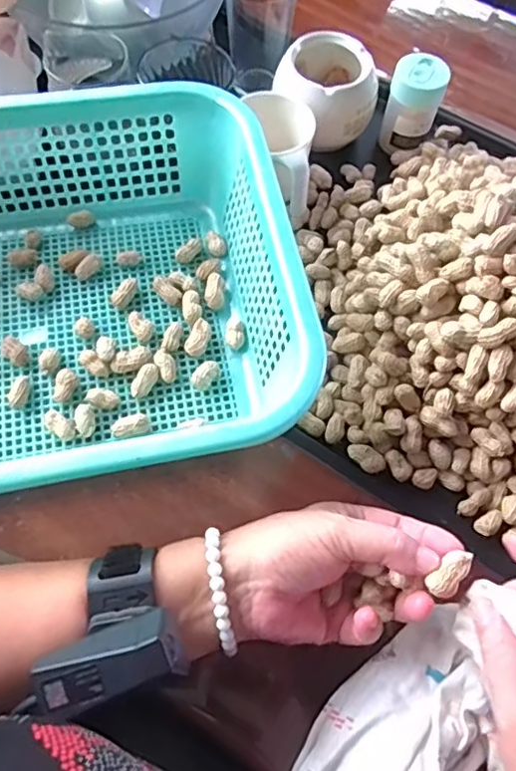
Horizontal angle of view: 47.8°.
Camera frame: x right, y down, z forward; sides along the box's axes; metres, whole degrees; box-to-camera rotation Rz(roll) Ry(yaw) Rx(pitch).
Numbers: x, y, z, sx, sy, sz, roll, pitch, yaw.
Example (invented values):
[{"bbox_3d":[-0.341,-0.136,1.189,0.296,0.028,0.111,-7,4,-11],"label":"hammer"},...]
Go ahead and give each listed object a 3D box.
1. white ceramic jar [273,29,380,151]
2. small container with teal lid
[{"bbox_3d":[0.065,-0.281,0.563,0.091,0.072,0.107,-27,69,-14],"label":"white ceramic jar"},{"bbox_3d":[0.147,-0.263,0.556,0.047,0.083,0.043,18,65,6],"label":"small container with teal lid"}]

